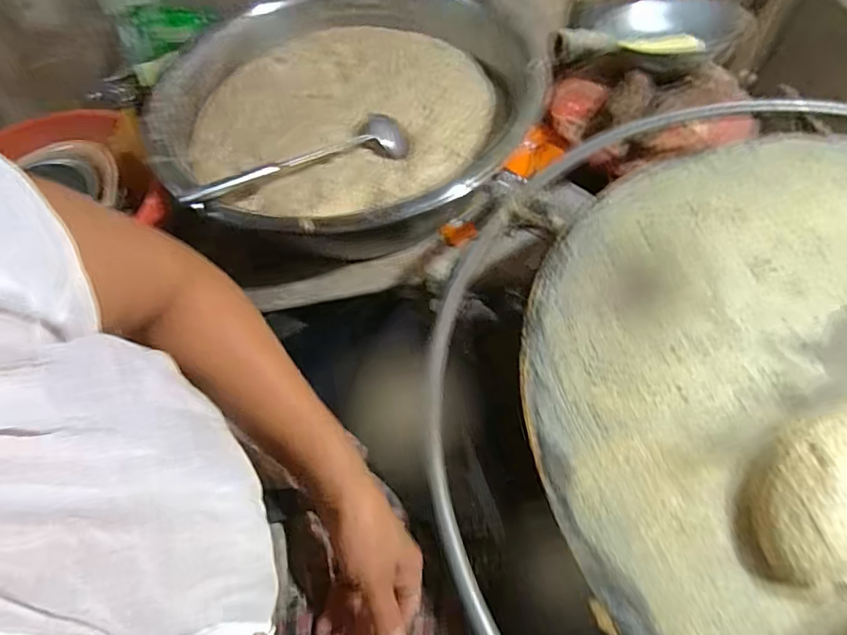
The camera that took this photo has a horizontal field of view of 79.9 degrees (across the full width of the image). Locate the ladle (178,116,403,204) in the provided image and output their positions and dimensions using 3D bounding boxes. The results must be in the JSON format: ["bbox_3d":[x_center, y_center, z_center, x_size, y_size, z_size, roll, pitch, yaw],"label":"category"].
[{"bbox_3d":[-0.174,-0.222,0.723,0.347,0.051,0.086,-26,61,-27],"label":"ladle"}]

